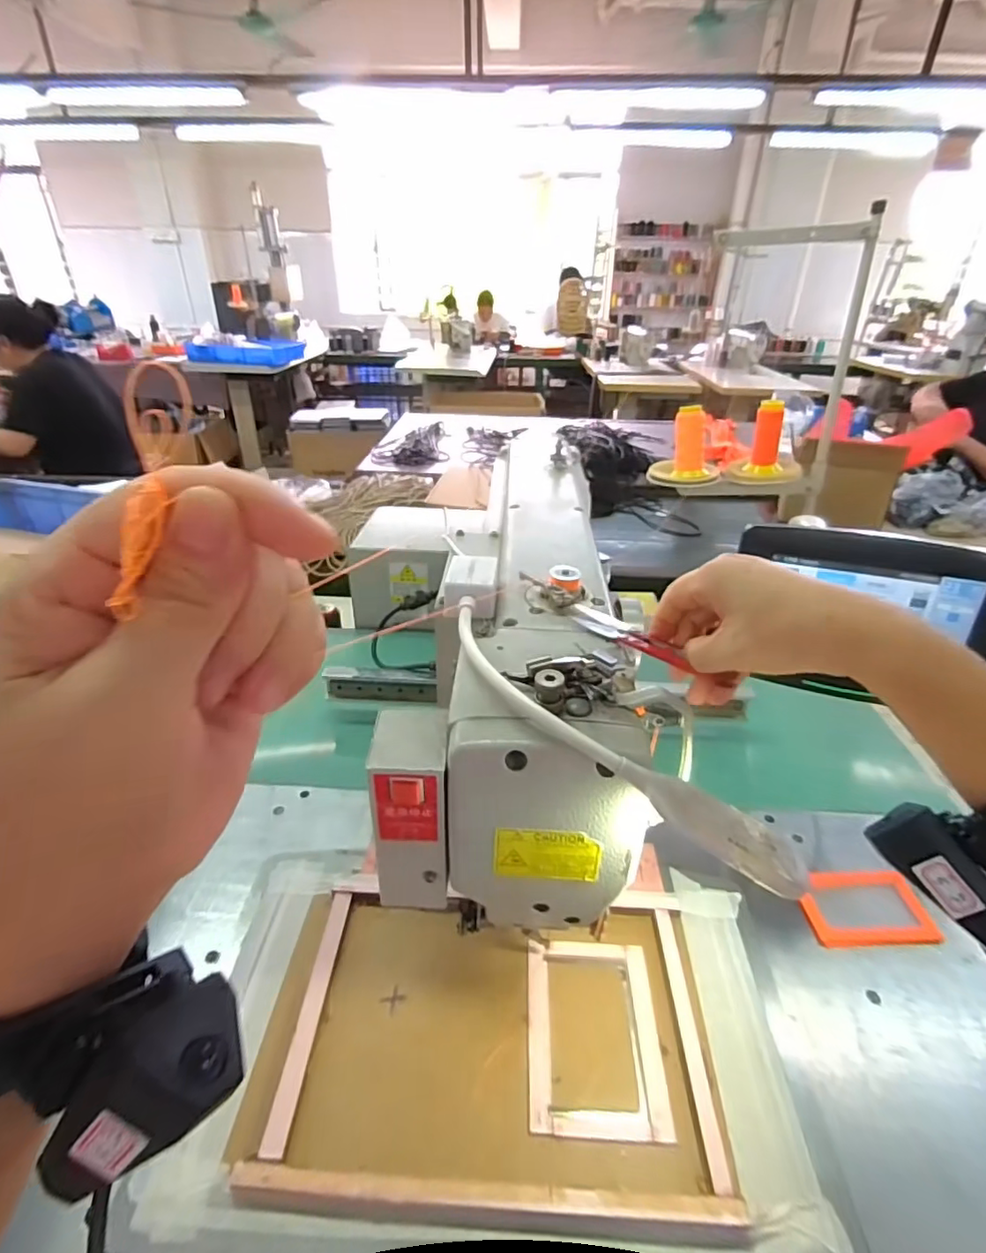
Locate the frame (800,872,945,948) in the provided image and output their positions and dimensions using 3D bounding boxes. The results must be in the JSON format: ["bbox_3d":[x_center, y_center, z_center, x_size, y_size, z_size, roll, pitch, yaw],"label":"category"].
[{"bbox_3d":[0.320,0.243,0.496,0.096,0.004,0.061,-7,40,9],"label":"frame"}]

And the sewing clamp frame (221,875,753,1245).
[{"bbox_3d":[-0.003,0.287,0.417,0.309,0.016,0.204,2,32,2],"label":"sewing clamp frame"}]

